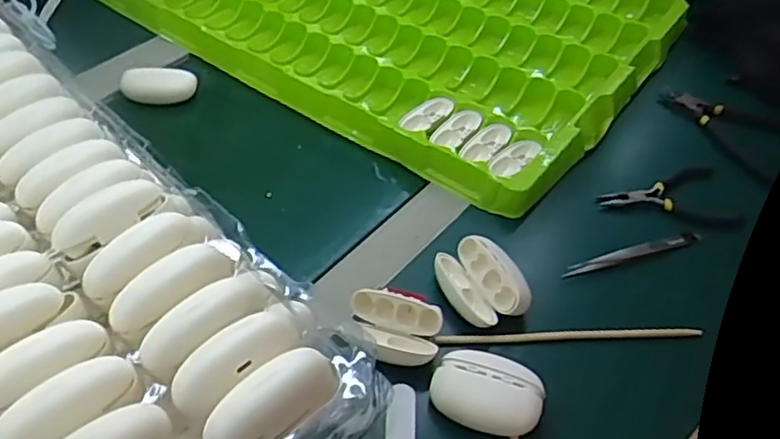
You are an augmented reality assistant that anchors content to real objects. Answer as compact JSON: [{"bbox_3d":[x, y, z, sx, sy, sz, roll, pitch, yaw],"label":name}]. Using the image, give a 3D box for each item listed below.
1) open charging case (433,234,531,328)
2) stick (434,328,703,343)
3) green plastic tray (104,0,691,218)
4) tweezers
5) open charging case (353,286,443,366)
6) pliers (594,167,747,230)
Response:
[{"bbox_3d":[0.065,0.045,0.474,0.048,0.030,0.066,-17,53,-18],"label":"open charging case"},{"bbox_3d":[0.126,0.081,0.462,0.187,0.004,0.007,0,50,-4],"label":"stick"},{"bbox_3d":[-0.007,-0.250,0.738,0.586,0.046,0.396,32,55,21],"label":"green plastic tray"},{"bbox_3d":[0.192,0.025,0.516,0.122,0.008,0.011,-13,52,-15],"label":"tweezers"},{"bbox_3d":[0.003,0.072,0.439,0.060,0.026,0.045,9,50,4],"label":"open charging case"},{"bbox_3d":[0.233,-0.017,0.554,0.110,0.006,0.072,-2,50,-6],"label":"pliers"}]

